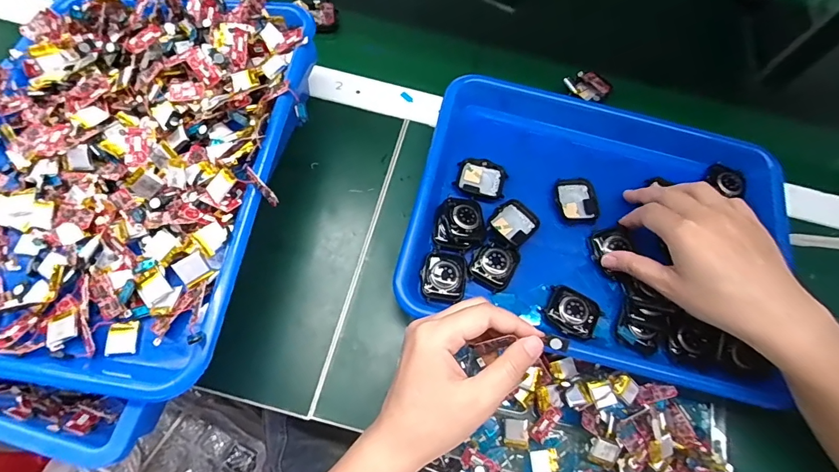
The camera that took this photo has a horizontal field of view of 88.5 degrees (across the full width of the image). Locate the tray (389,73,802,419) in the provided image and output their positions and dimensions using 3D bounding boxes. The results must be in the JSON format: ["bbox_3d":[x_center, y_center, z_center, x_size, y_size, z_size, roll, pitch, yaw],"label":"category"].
[{"bbox_3d":[0.158,-0.017,0.389,0.317,0.034,0.246,14,70,3],"label":"tray"}]

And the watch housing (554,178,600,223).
[{"bbox_3d":[0.145,-0.033,0.397,0.037,0.008,0.044,-2,70,-3],"label":"watch housing"}]

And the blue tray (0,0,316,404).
[{"bbox_3d":[-0.233,-0.061,0.328,0.269,0.052,0.329,10,66,0],"label":"blue tray"}]

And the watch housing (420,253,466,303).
[{"bbox_3d":[0.021,0.035,0.366,0.037,0.011,0.043,4,70,-1],"label":"watch housing"}]

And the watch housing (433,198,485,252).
[{"bbox_3d":[0.035,-0.012,0.378,0.043,0.011,0.046,1,70,-2],"label":"watch housing"}]

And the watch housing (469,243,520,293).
[{"bbox_3d":[0.065,0.025,0.370,0.033,0.008,0.040,32,72,9],"label":"watch housing"}]

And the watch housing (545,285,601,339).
[{"bbox_3d":[0.128,0.064,0.361,0.041,0.010,0.037,25,71,7],"label":"watch housing"}]

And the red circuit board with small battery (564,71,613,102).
[{"bbox_3d":[0.183,-0.162,0.470,0.048,0.016,0.036,-31,74,-13],"label":"red circuit board with small battery"}]

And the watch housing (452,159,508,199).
[{"bbox_3d":[0.058,-0.054,0.404,0.046,0.007,0.039,18,70,4],"label":"watch housing"}]

